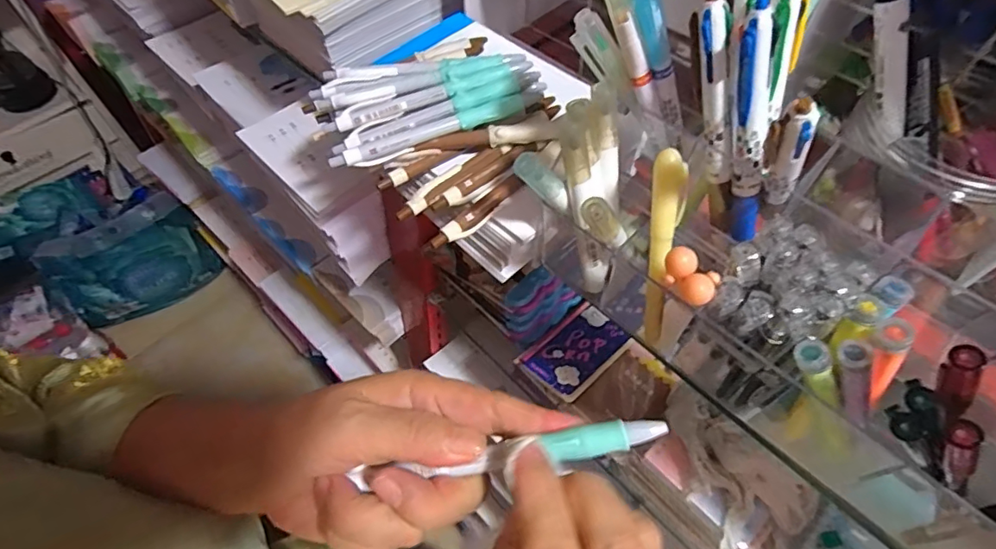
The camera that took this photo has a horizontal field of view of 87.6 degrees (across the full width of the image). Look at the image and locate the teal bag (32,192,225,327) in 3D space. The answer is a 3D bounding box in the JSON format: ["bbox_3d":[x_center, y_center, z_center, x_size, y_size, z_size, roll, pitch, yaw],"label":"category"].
[{"bbox_3d":[-1.012,-0.031,1.443,0.375,0.296,0.121,-27,61,-16],"label":"teal bag"}]

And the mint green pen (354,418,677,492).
[{"bbox_3d":[0.003,0.075,0.213,0.130,0.008,0.011,-13,57,6],"label":"mint green pen"}]

